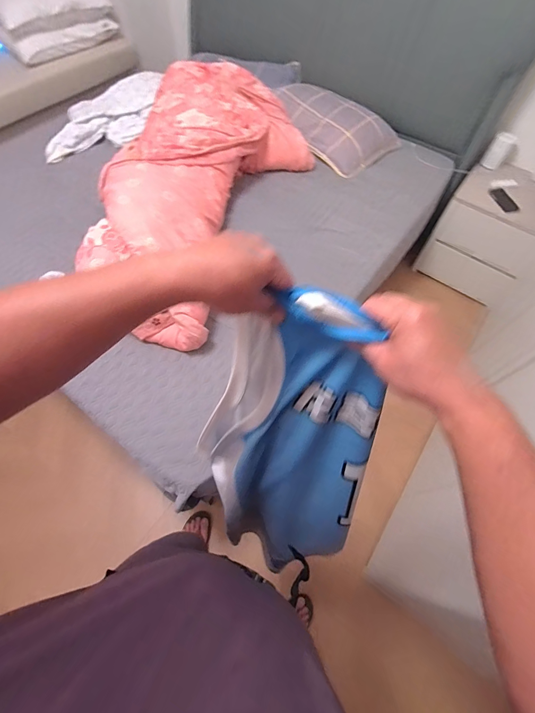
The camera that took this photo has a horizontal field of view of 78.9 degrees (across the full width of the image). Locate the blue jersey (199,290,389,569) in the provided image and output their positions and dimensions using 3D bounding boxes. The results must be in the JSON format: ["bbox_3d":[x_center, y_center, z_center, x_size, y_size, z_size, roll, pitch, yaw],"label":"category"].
[{"bbox_3d":[0.023,0.168,0.524,0.246,0.593,0.083,11,37,3],"label":"blue jersey"}]

